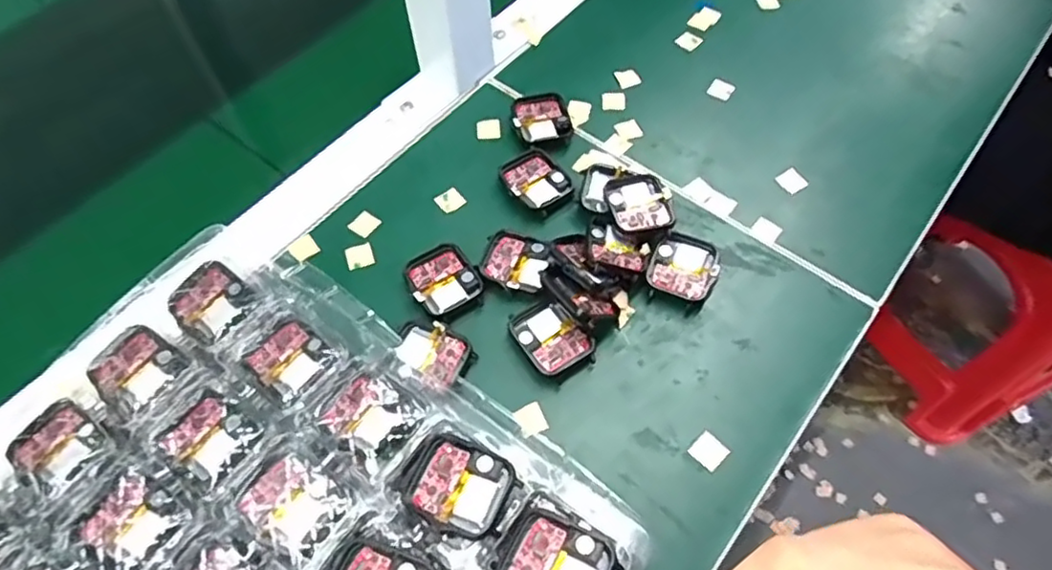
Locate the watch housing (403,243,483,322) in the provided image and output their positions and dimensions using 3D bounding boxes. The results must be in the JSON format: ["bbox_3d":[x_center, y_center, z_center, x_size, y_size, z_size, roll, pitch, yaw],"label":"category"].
[{"bbox_3d":[-0.048,-0.003,0.372,0.037,0.006,0.043,-27,63,-14],"label":"watch housing"}]

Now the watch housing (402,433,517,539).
[{"bbox_3d":[-0.029,0.088,0.281,0.042,0.010,0.036,25,64,15],"label":"watch housing"}]

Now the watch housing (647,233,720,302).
[{"bbox_3d":[0.093,-0.011,0.375,0.037,0.015,0.040,21,63,13],"label":"watch housing"}]

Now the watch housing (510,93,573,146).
[{"bbox_3d":[0.011,-0.112,0.437,0.038,0.010,0.044,-15,61,-7],"label":"watch housing"}]

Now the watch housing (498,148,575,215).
[{"bbox_3d":[0.007,-0.067,0.411,0.035,0.008,0.046,-37,65,-18],"label":"watch housing"}]

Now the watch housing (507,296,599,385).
[{"bbox_3d":[0.014,0.029,0.357,0.034,0.012,0.044,-33,64,-16],"label":"watch housing"}]

